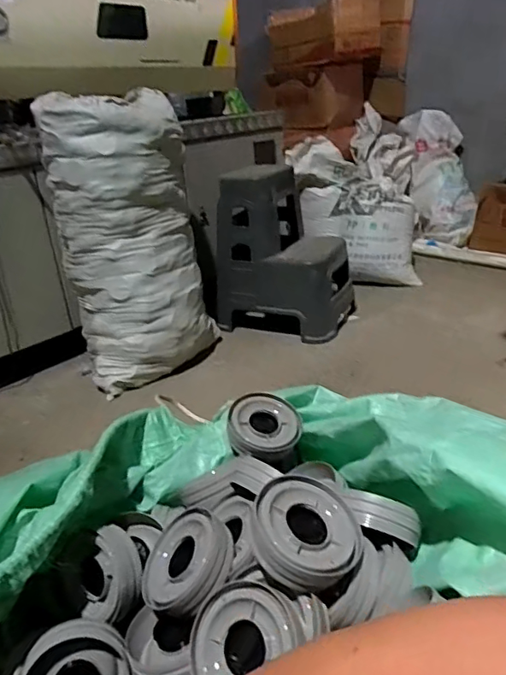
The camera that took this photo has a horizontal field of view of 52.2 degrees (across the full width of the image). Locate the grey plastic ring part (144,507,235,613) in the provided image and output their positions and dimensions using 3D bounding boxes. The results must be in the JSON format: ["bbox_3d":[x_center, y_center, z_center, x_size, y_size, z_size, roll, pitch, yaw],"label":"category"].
[{"bbox_3d":[-0.104,0.358,0.829,0.163,0.038,0.160,-4,53,48],"label":"grey plastic ring part"}]

